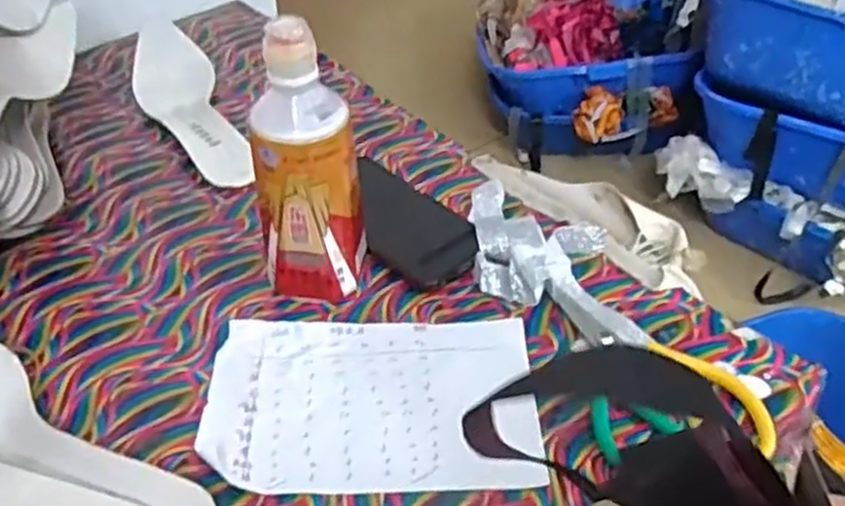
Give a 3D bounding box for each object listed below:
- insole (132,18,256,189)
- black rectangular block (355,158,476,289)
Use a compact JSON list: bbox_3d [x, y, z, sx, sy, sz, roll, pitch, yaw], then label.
[{"bbox_3d":[-0.221,-0.144,0.721,0.073,0.035,0.247,-17,45,-18],"label":"insole"},{"bbox_3d":[-0.022,-0.028,0.617,0.074,0.009,0.152,-28,49,-29],"label":"black rectangular block"}]

